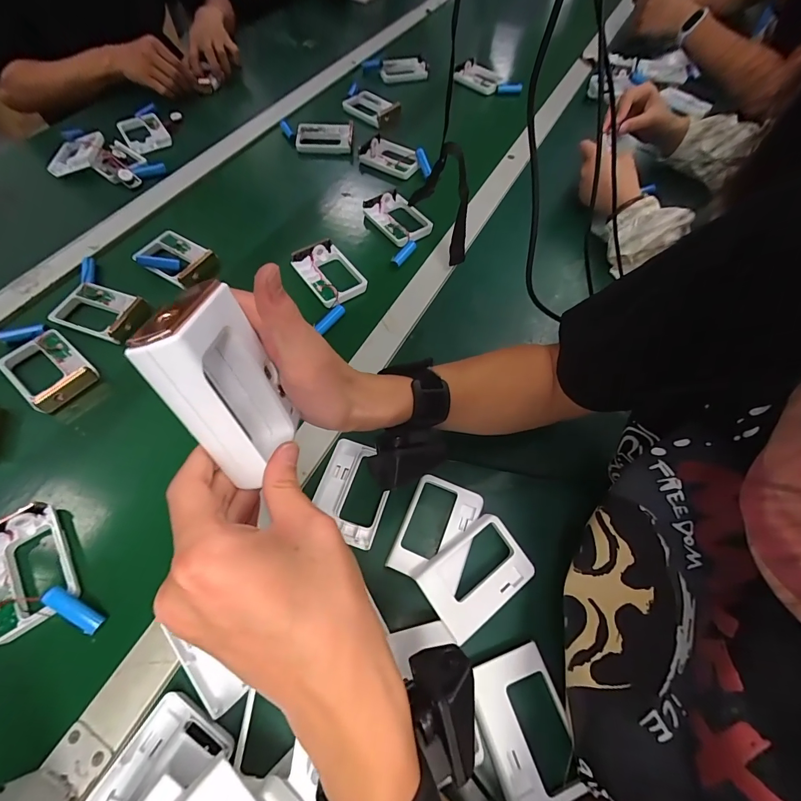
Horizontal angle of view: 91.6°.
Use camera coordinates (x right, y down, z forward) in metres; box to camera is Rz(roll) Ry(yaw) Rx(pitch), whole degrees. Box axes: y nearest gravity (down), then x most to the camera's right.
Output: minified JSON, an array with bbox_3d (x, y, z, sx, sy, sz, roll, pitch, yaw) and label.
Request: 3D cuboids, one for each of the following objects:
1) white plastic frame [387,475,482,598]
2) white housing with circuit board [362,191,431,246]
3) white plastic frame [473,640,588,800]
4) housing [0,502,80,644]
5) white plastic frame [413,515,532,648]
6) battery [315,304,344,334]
[{"bbox_3d":[0.034,0.117,0.357,0.064,0.015,0.092,18,57,13],"label":"white plastic frame"},{"bbox_3d":[-0.003,-0.273,0.583,0.068,0.018,0.106,-31,66,-18],"label":"white housing with circuit board"},{"bbox_3d":[0.096,0.242,0.291,0.068,0.010,0.093,-15,62,-11],"label":"white plastic frame"},{"bbox_3d":[-0.329,0.148,0.339,0.068,0.025,0.102,-33,67,-19],"label":"housing"},{"bbox_3d":[0.065,0.149,0.337,0.092,0.021,0.064,-32,66,-19],"label":"white plastic frame"},{"bbox_3d":[-0.087,-0.102,0.490,0.013,0.012,0.049,32,64,15],"label":"battery"}]

